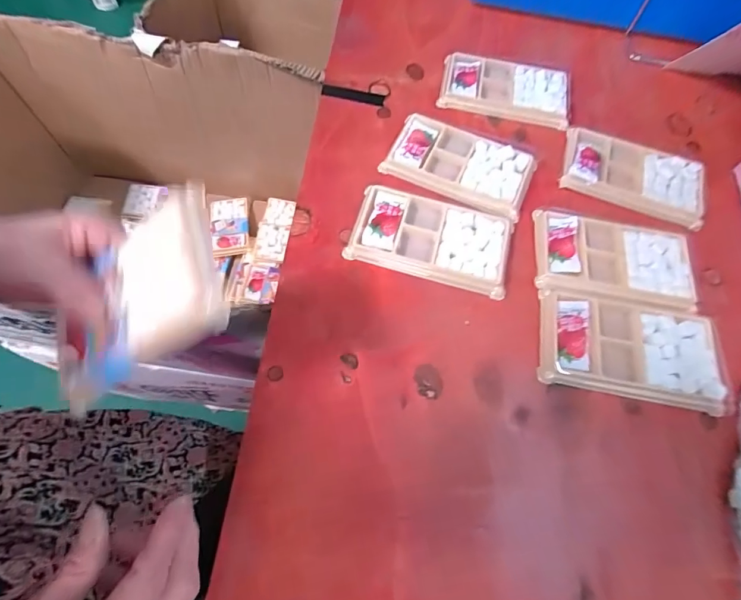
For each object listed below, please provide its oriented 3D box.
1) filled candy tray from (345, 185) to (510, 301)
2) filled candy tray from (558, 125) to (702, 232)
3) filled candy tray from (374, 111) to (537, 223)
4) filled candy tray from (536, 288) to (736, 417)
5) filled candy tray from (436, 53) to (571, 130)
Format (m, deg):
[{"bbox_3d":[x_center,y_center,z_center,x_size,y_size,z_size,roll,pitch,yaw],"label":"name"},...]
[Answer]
[{"bbox_3d":[0.052,-0.054,0.359,0.135,0.011,0.075,16,65,5],"label":"filled candy tray"},{"bbox_3d":[0.255,-0.122,0.399,0.130,0.016,0.078,19,65,6],"label":"filled candy tray"},{"bbox_3d":[0.085,-0.130,0.394,0.133,0.009,0.081,23,66,8],"label":"filled candy tray"},{"bbox_3d":[0.206,0.037,0.324,0.139,0.013,0.078,11,65,2],"label":"filled candy tray"},{"bbox_3d":[0.145,-0.229,0.442,0.134,0.011,0.078,14,65,4],"label":"filled candy tray"}]

